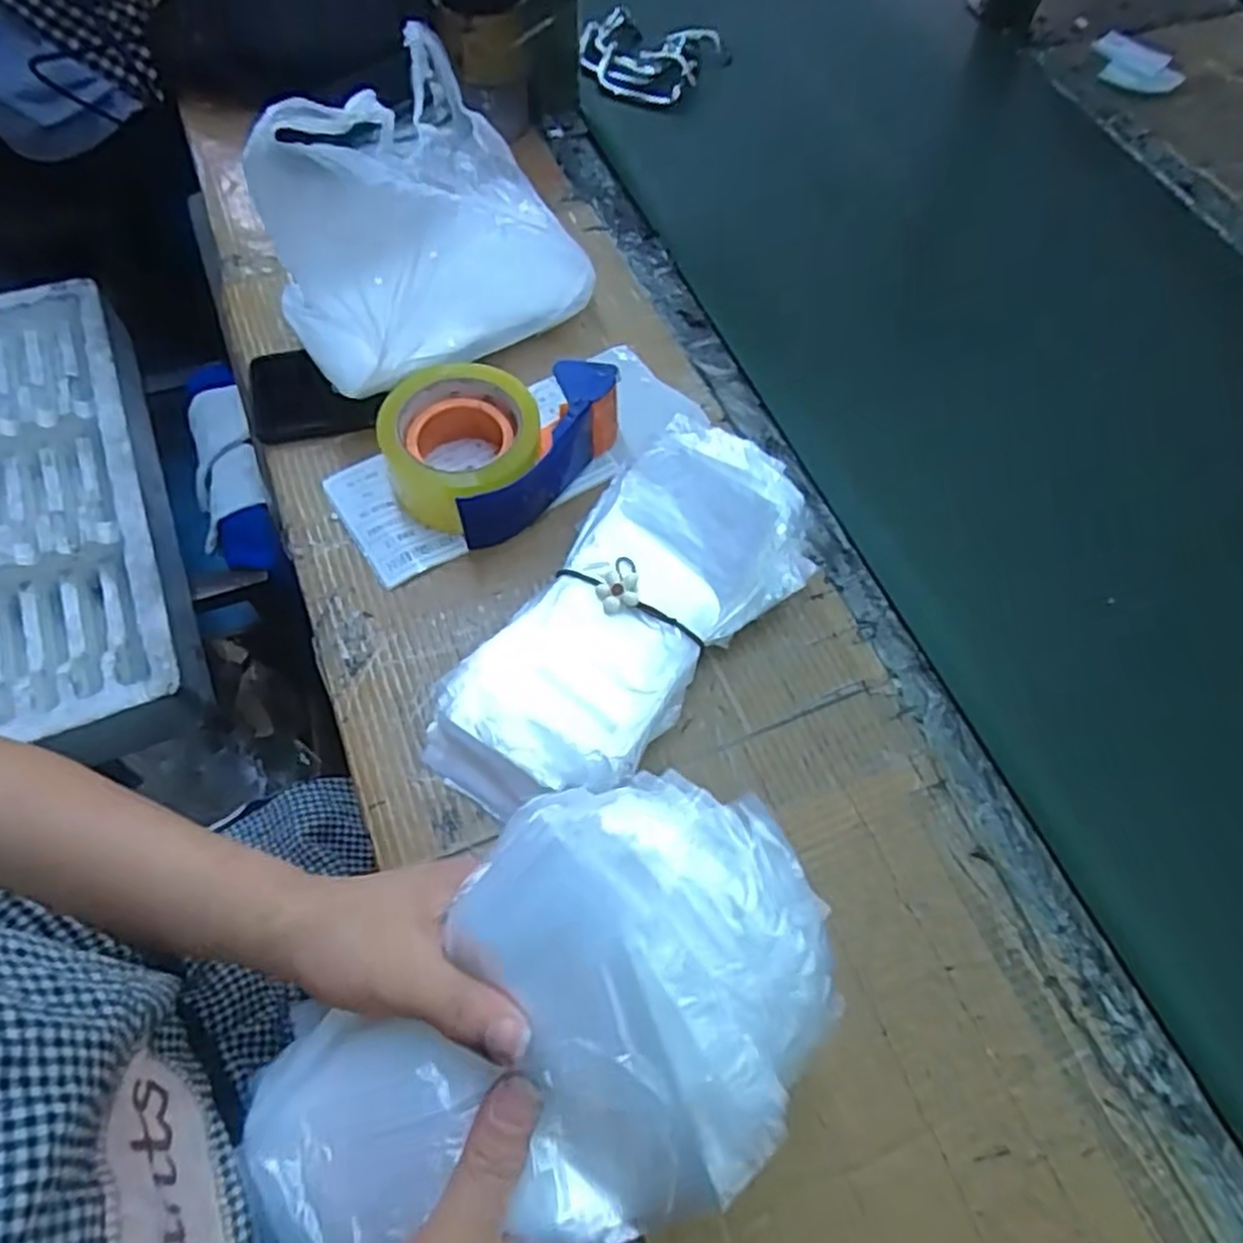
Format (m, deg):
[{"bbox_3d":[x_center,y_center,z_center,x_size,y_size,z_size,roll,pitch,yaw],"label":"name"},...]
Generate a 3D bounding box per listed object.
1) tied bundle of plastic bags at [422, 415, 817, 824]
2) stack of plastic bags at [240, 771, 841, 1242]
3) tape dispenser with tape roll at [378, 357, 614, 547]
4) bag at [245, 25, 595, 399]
[{"bbox_3d":[-0.002,-0.005,0.462,0.137,0.066,0.269,38,68,16],"label":"tied bundle of plastic bags"},{"bbox_3d":[-0.034,0.159,0.280,0.231,0.089,0.133,-29,68,-16],"label":"stack of plastic bags"},{"bbox_3d":[-0.086,-0.129,0.521,0.113,0.059,0.147,36,67,15],"label":"tape dispenser with tape roll"},{"bbox_3d":[-0.145,-0.300,0.527,0.214,0.146,0.216,-22,66,-14],"label":"bag"}]

